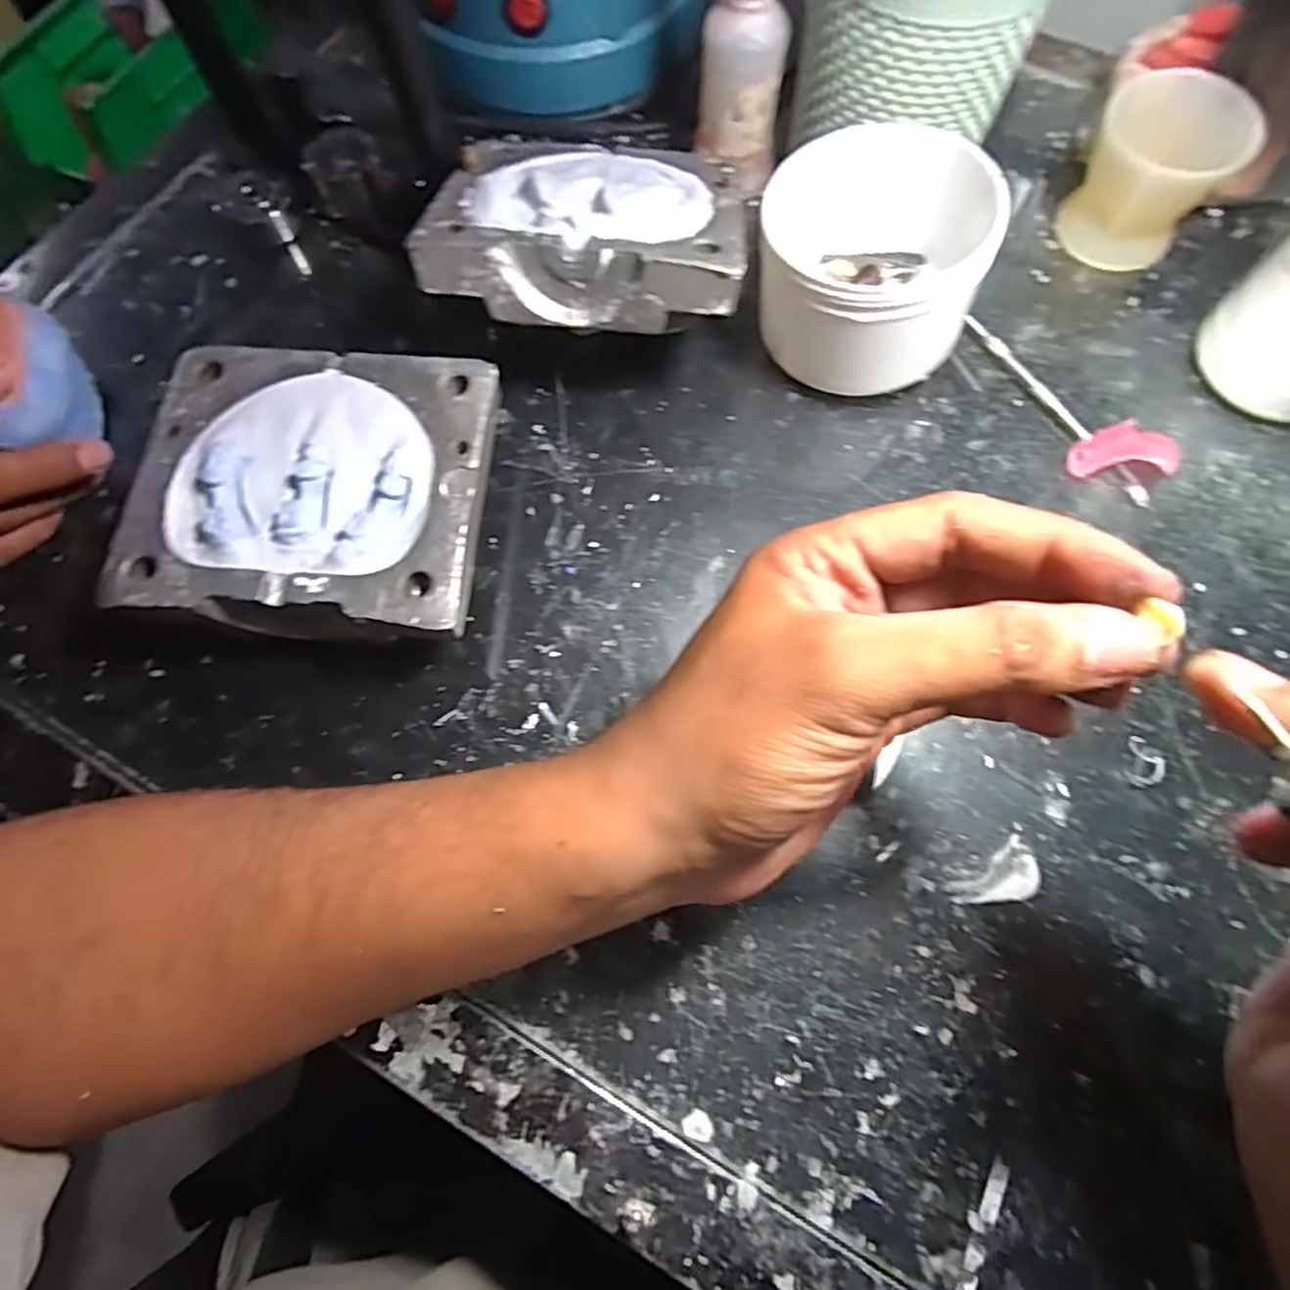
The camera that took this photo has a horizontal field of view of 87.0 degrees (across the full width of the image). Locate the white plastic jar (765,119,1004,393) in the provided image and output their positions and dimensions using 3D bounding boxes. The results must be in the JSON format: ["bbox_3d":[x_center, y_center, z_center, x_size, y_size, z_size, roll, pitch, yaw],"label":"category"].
[{"bbox_3d":[0.095,-0.164,0.296,0.089,0.071,0.087,6,71,2],"label":"white plastic jar"}]

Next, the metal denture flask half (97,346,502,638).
[{"bbox_3d":[-0.126,-0.055,0.272,0.125,0.043,0.114,4,71,1],"label":"metal denture flask half"}]

